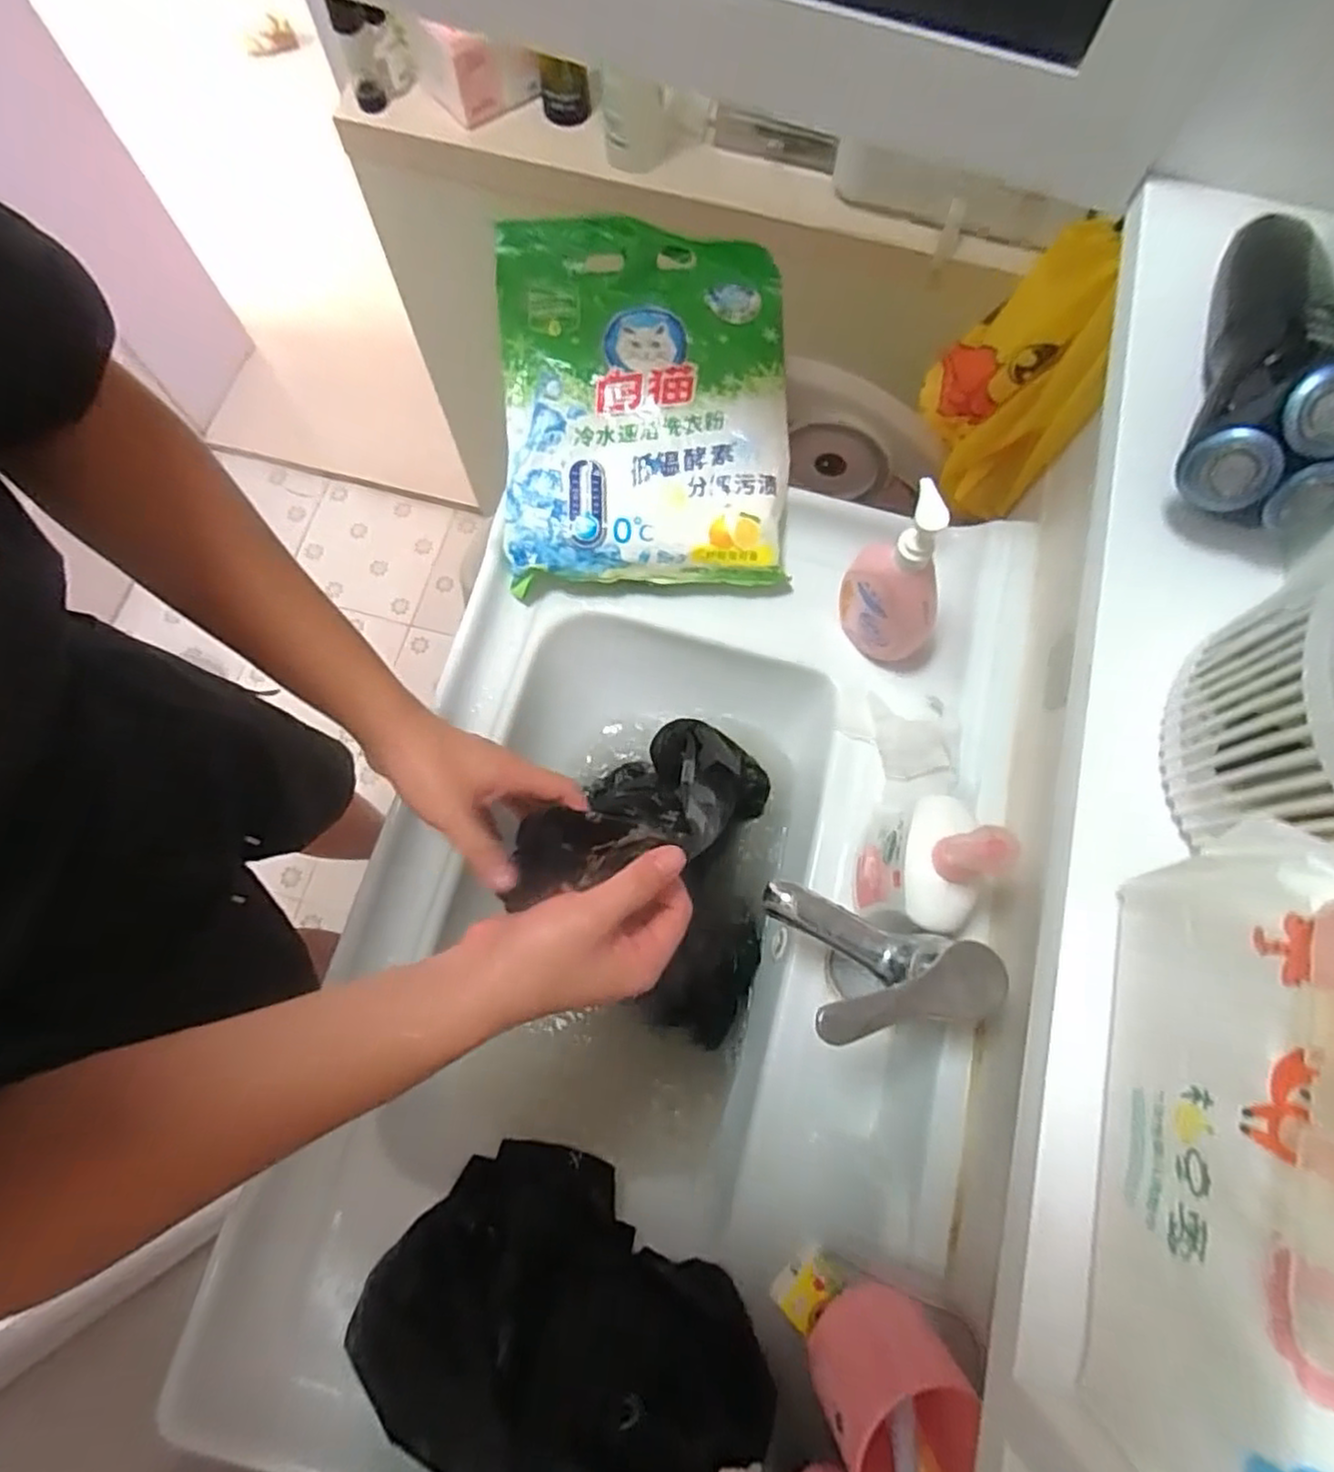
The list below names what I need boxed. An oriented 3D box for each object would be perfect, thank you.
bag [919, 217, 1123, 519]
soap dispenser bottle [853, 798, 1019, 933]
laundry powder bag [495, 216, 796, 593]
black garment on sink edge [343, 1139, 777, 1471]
[{"bbox_3d":[0.306,-0.323,0.636,0.056,0.220,0.167,-22,76,-8],"label":"bag"},{"bbox_3d":[0.189,0.094,0.519,0.054,0.185,0.093,12,74,2],"label":"soap dispenser bottle"},{"bbox_3d":[-0.022,-0.305,0.663,0.259,0.070,0.337,-3,87,-2],"label":"laundry powder bag"},{"bbox_3d":[-0.078,0.414,0.491,0.248,0.120,0.184,33,76,7],"label":"black garment on sink edge"}]

